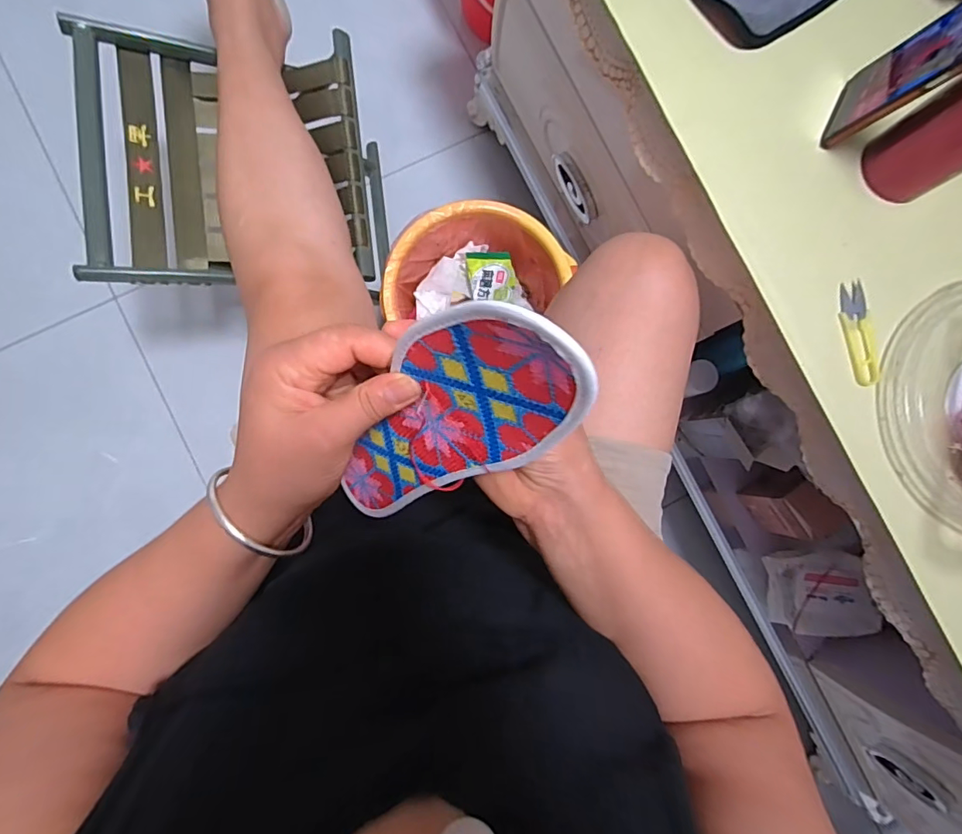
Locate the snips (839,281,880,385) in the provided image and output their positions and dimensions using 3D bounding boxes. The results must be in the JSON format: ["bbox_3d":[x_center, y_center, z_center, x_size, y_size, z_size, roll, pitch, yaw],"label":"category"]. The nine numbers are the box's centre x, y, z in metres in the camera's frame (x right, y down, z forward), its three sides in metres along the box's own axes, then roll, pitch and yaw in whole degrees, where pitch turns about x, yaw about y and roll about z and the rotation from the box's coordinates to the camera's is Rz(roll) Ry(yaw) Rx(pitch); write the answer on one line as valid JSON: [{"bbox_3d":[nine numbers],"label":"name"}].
[{"bbox_3d":[0.339,-0.075,0.442,0.026,0.005,0.093,-6,87,-4],"label":"snips"}]

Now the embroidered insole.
[{"bbox_3d":[-0.026,0.010,0.268,0.026,0.241,0.076,-38,89,-35],"label":"embroidered insole"}]

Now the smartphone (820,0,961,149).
[{"bbox_3d":[0.350,-0.282,0.380,0.008,0.164,0.081,27,85,-13],"label":"smartphone"}]

